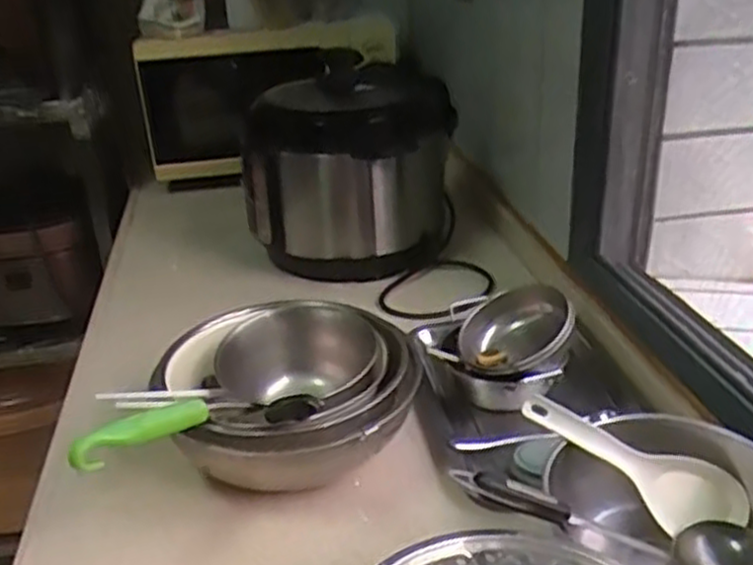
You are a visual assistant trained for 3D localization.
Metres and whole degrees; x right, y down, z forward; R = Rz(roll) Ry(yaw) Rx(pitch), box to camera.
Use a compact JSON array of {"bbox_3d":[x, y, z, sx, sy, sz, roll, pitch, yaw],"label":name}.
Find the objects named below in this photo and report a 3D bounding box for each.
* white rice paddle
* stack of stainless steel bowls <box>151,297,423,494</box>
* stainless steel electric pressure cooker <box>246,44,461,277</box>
[{"bbox_3d":[0.206,0.148,0.627,0.185,0.059,0.034,29,36,10],"label":"white rice paddle"},{"bbox_3d":[-0.077,0.109,0.708,0.211,0.114,0.224,-19,31,-27],"label":"stack of stainless steel bowls"},{"bbox_3d":[-0.038,-0.153,1.116,0.284,0.273,0.240,14,32,30],"label":"stainless steel electric pressure cooker"}]

